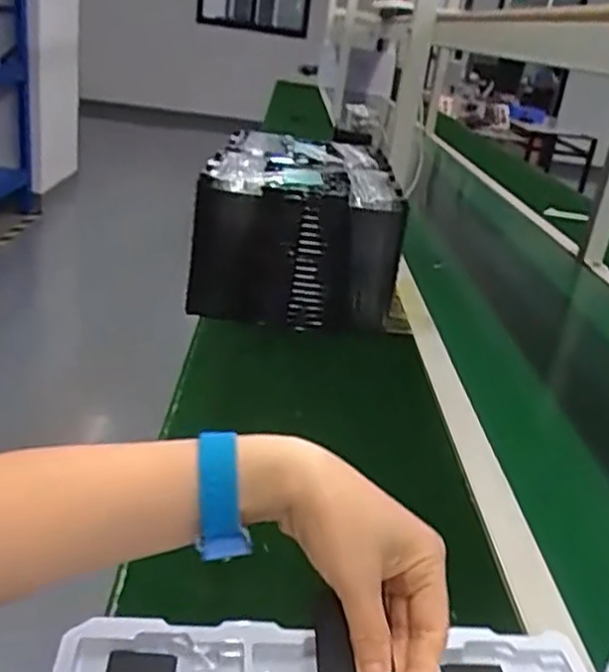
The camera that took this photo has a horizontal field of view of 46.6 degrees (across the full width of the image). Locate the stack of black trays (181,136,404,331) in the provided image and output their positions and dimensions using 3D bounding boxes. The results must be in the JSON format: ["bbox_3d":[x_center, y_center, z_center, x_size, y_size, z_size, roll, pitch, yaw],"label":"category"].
[{"bbox_3d":[-0.007,-0.190,1.135,0.276,0.179,0.428,7,23,-1],"label":"stack of black trays"}]

